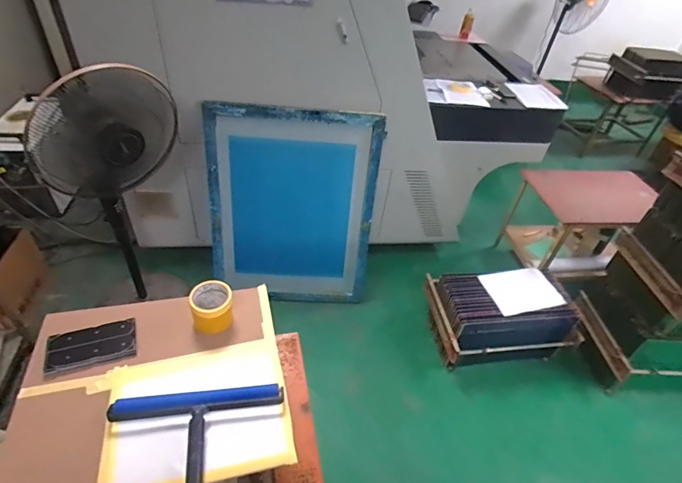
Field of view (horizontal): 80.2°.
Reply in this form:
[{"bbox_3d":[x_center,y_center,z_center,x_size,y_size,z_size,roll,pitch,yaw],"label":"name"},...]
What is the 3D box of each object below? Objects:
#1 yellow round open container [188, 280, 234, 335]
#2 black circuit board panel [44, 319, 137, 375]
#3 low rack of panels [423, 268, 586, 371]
[{"bbox_3d":[-0.295,0.148,0.927,0.091,0.071,0.094,4,42,-3],"label":"yellow round open container"},{"bbox_3d":[-0.514,0.216,0.839,0.162,0.008,0.088,-8,54,-21],"label":"black circuit board panel"},{"bbox_3d":[0.697,0.331,1.840,0.556,0.334,0.401,-2,42,-10],"label":"low rack of panels"}]

